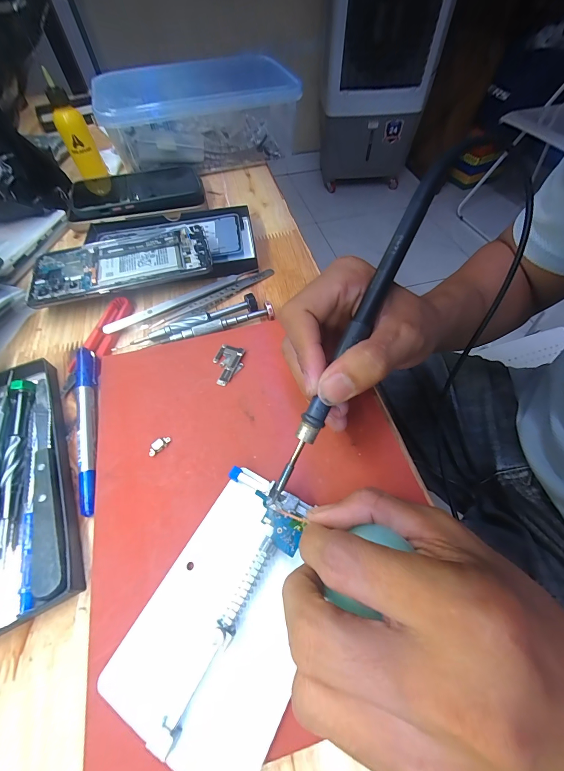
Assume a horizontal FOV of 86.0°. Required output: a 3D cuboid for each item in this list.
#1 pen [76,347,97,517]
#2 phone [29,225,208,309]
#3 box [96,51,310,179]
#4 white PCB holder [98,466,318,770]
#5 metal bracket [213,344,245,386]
[{"bbox_3d":[-0.139,0.025,0.213,0.011,0.010,0.128,-15,59,-8],"label":"pen"},{"bbox_3d":[-0.151,-0.121,0.289,0.158,0.007,0.083,-16,61,-8],"label":"phone"},{"bbox_3d":[-0.114,-0.368,0.424,0.232,0.099,0.165,-15,59,-8],"label":"box"},{"bbox_3d":[-0.023,0.109,0.152,0.080,0.019,0.115,26,62,16],"label":"white PCB holder"},{"bbox_3d":[-0.044,-0.017,0.241,0.024,0.004,0.037,13,59,9],"label":"metal bracket"}]

